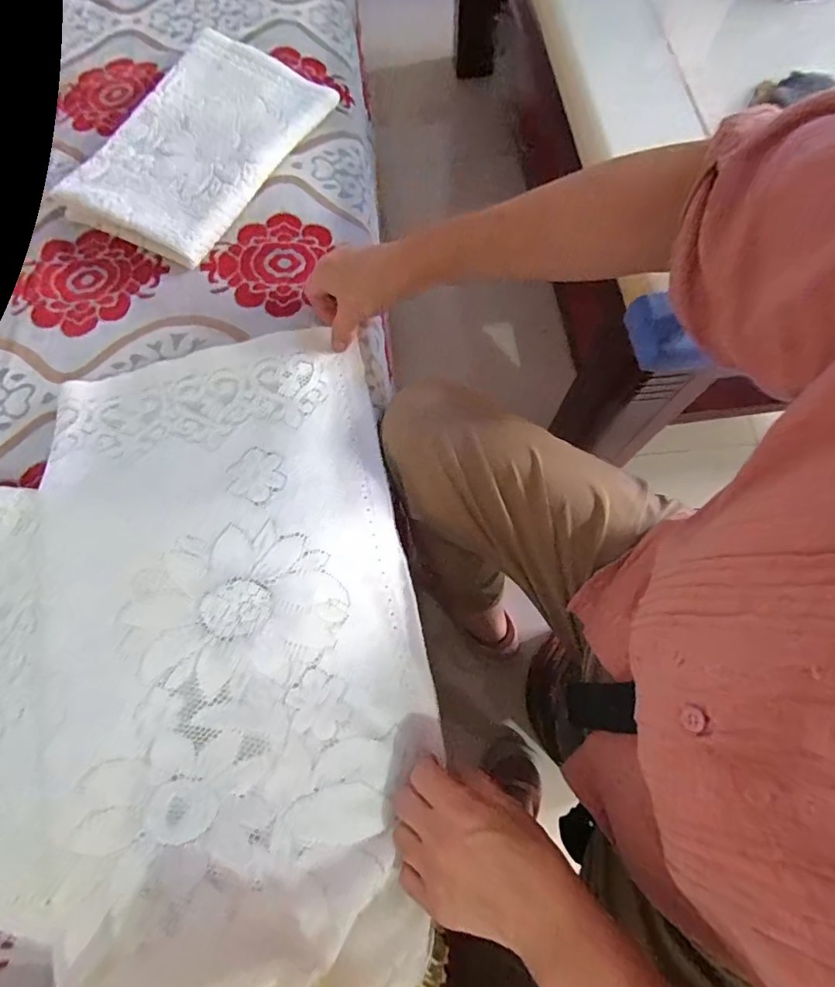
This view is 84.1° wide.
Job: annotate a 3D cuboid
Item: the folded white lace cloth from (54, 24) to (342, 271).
[{"bbox_3d":[-0.258,-0.422,0.555,0.202,0.031,0.307,28,75,10],"label":"folded white lace cloth"}]

